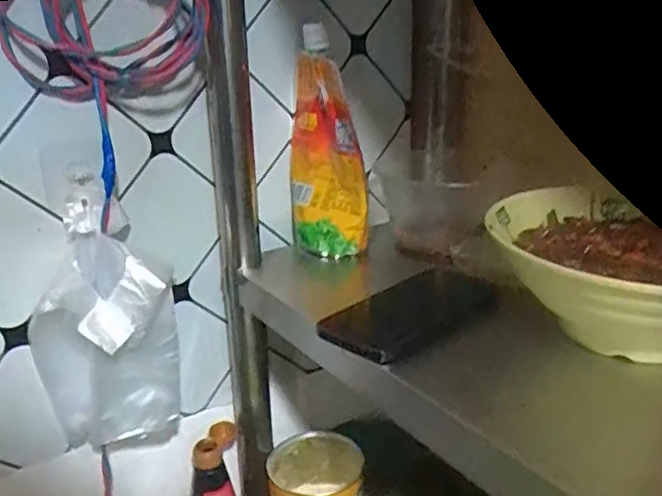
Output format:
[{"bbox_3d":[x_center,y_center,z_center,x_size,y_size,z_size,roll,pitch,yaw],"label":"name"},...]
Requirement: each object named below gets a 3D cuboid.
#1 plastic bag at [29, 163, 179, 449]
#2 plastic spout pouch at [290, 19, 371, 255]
[{"bbox_3d":[-0.202,0.064,0.562,0.120,0.225,0.074,-9,20,-18],"label":"plastic bag"},{"bbox_3d":[-0.005,-0.101,0.617,0.053,0.212,0.101,-18,25,-37],"label":"plastic spout pouch"}]

